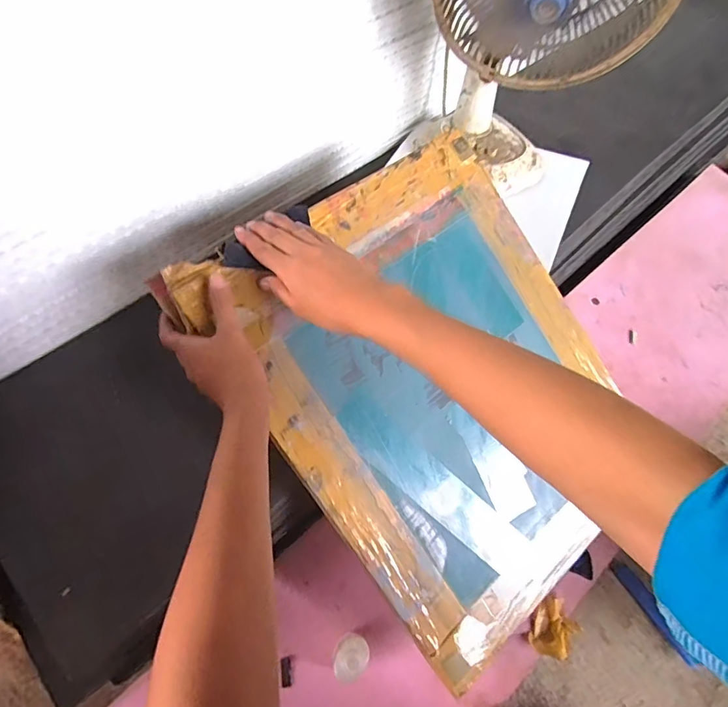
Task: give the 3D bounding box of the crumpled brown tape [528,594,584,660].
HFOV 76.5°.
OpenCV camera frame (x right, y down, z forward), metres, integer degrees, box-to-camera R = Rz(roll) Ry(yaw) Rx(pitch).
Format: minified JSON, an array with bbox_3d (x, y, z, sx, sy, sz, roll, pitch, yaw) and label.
[{"bbox_3d":[0.211,0.306,0.512,0.045,0.013,0.057,37,64,18],"label":"crumpled brown tape"}]

